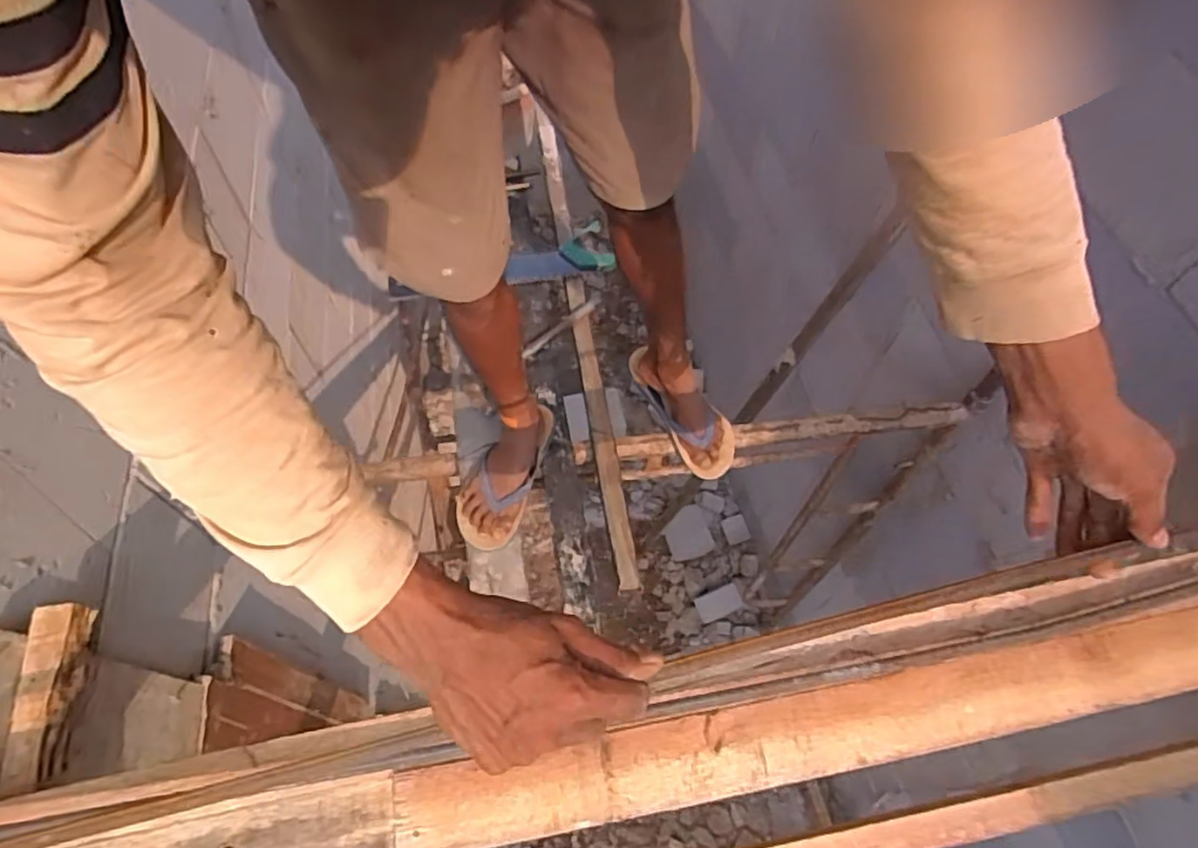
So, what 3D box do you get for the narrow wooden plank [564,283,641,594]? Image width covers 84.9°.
[{"bbox_3d":[-0.002,-0.015,1.188,0.037,0.027,0.627,-7,60,-5],"label":"narrow wooden plank"}]

